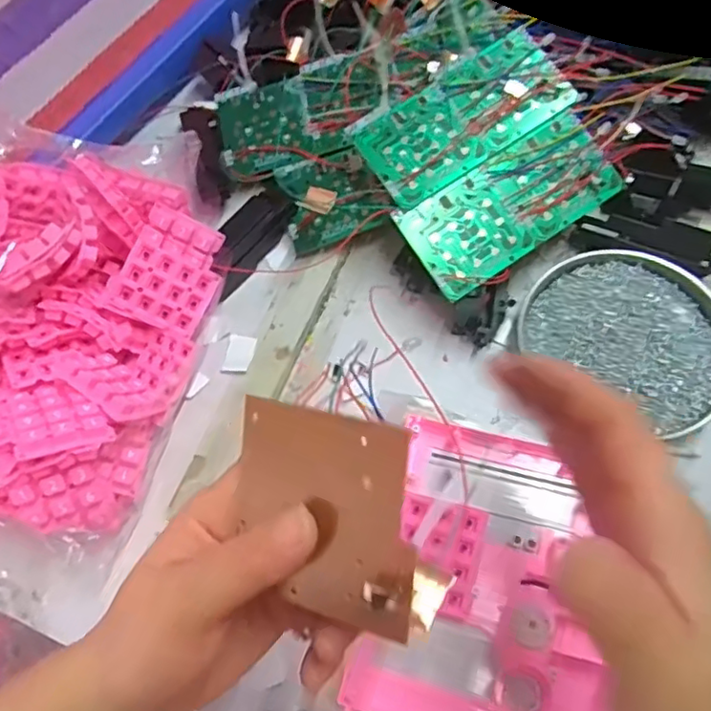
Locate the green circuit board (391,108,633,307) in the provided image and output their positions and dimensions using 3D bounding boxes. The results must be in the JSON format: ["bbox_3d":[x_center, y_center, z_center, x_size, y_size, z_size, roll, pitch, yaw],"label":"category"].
[{"bbox_3d":[0.107,-0.103,0.411,0.146,0.006,0.068,-33,88,-2],"label":"green circuit board"}]

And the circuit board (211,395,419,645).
[{"bbox_3d":[-0.013,0.054,0.210,0.073,0.008,0.068,9,98,27],"label":"circuit board"}]

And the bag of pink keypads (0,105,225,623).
[{"bbox_3d":[-0.219,-0.023,0.402,0.222,0.094,0.275,9,67,9],"label":"bag of pink keypads"}]

